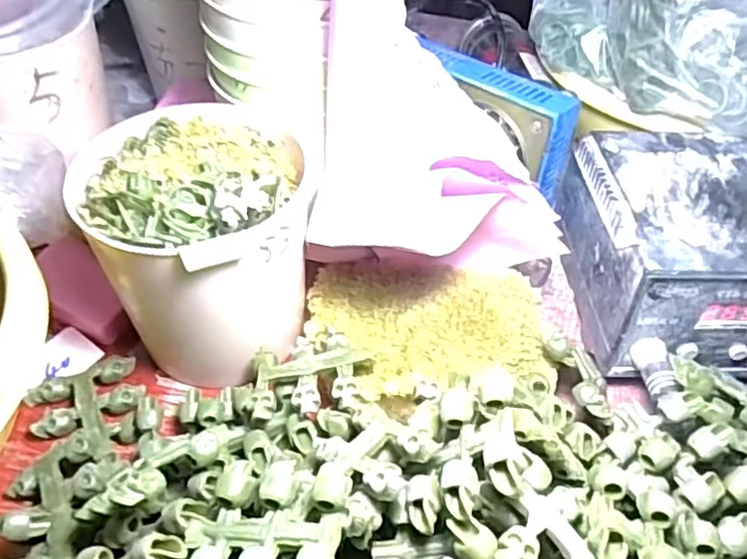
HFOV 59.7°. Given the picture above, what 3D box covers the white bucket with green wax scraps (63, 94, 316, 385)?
[{"bbox_3d":[-0.087,-0.024,0.356,0.101,0.119,0.111,0,47,0],"label":"white bucket with green wax scraps"}]

